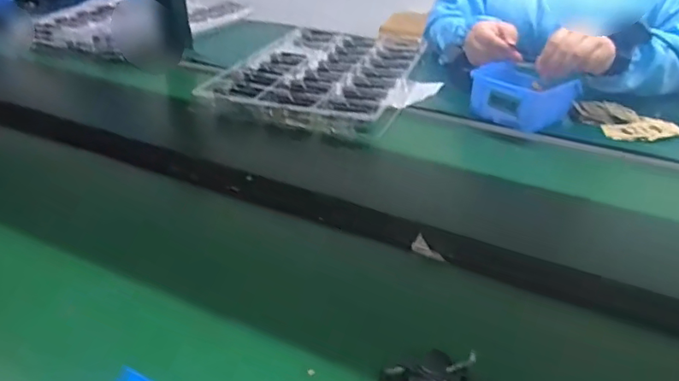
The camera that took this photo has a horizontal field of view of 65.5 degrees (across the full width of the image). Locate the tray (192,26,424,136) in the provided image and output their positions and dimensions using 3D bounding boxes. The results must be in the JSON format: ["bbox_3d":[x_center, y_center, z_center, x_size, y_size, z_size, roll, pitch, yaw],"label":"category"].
[{"bbox_3d":[-0.020,-0.223,0.951,0.300,0.024,0.475,10,33,12],"label":"tray"}]

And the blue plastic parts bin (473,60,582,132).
[{"bbox_3d":[0.278,-0.144,0.802,0.119,0.057,0.131,-26,42,-37],"label":"blue plastic parts bin"}]

